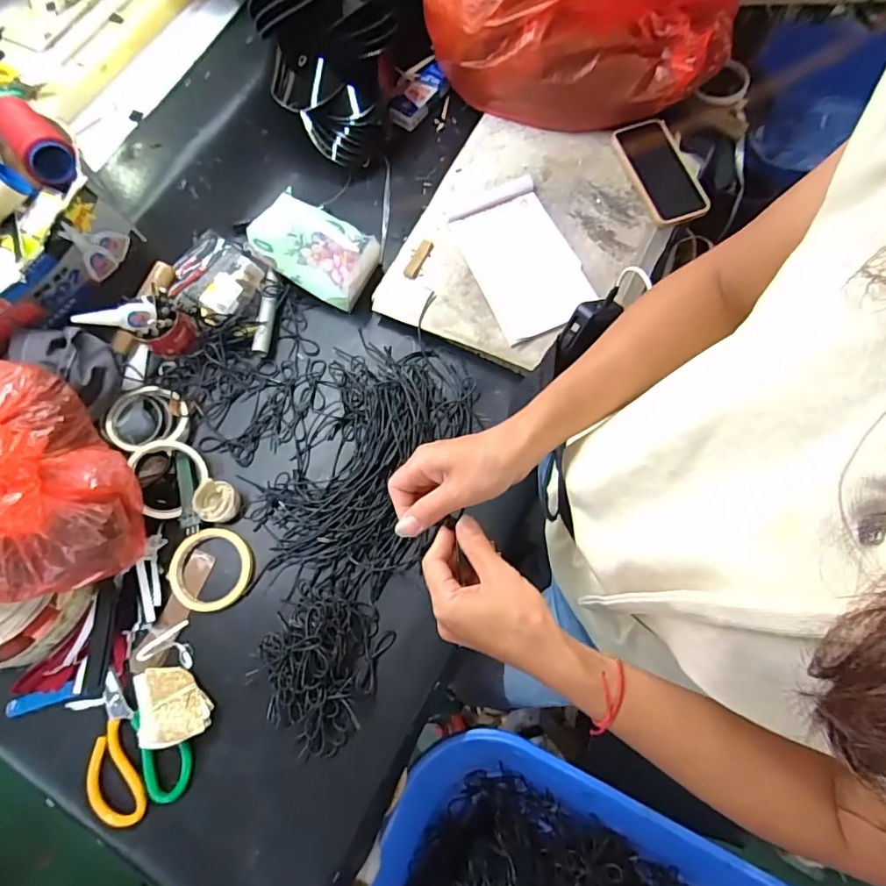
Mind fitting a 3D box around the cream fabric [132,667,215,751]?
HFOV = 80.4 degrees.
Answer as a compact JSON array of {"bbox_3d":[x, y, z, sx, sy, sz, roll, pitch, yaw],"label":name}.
[{"bbox_3d":[-0.299,0.284,0.575,0.070,0.024,0.084,-27,75,-6],"label":"cream fabric"}]

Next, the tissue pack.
[{"bbox_3d":[-0.166,-0.253,0.687,0.147,0.095,0.087,25,76,8],"label":"tissue pack"}]

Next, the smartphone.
[{"bbox_3d":[0.301,-0.374,0.720,0.088,0.014,0.163,-20,75,-4],"label":"smartphone"}]

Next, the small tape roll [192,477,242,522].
[{"bbox_3d":[-0.272,0.070,0.631,0.050,0.030,0.048,0,74,1],"label":"small tape roll"}]

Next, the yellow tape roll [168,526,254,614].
[{"bbox_3d":[-0.278,0.150,0.622,0.098,0.010,0.094,0,74,1],"label":"yellow tape roll"}]

